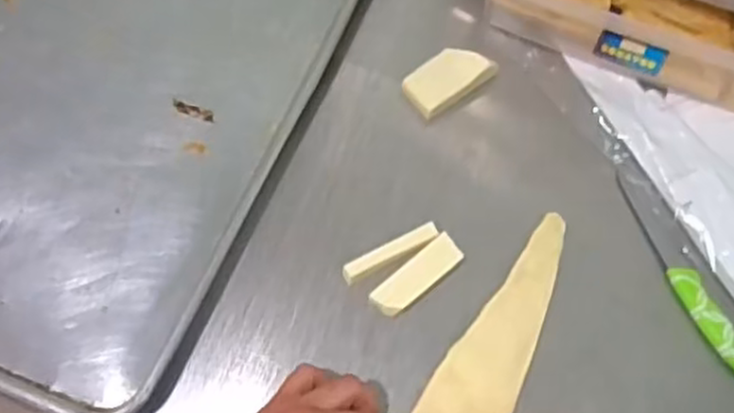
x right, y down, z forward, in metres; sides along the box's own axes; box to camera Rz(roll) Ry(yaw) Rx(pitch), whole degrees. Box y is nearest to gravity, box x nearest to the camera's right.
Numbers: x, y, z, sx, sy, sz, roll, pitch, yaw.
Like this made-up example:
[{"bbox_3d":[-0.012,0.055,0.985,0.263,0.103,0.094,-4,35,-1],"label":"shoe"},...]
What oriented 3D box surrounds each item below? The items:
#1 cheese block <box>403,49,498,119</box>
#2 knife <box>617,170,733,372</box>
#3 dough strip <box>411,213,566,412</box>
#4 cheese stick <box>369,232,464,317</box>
[{"bbox_3d":[0.068,-0.107,0.632,0.072,0.017,0.042,-38,71,-15],"label":"cheese block"},{"bbox_3d":[0.239,0.050,0.560,0.027,0.015,0.185,-19,67,-8],"label":"knife"},{"bbox_3d":[0.092,0.101,0.536,0.058,0.020,0.229,28,62,12],"label":"dough strip"},{"bbox_3d":[0.038,0.053,0.561,0.076,0.012,0.025,-39,71,-15],"label":"cheese stick"}]

